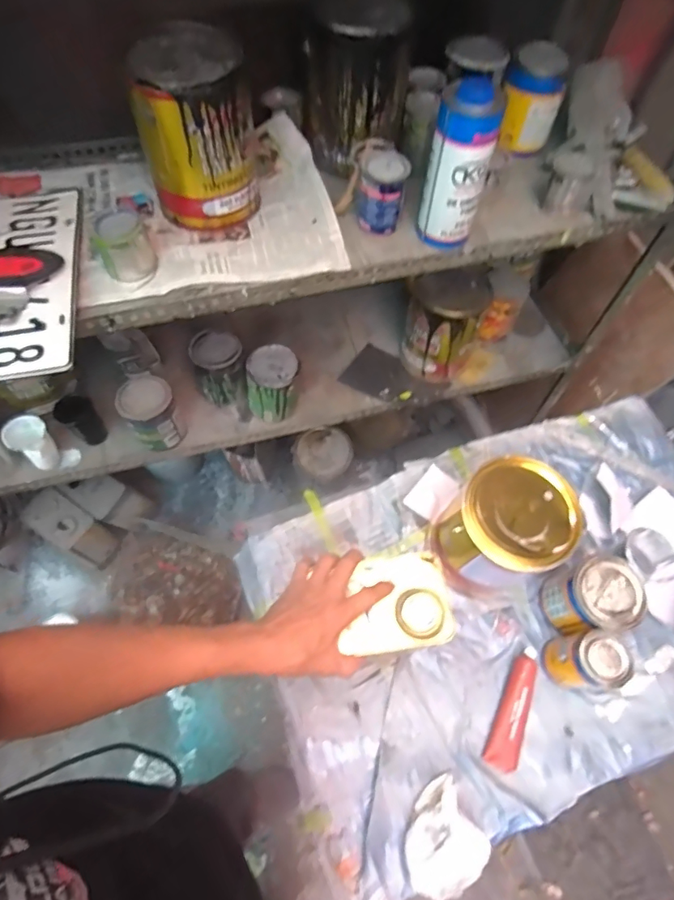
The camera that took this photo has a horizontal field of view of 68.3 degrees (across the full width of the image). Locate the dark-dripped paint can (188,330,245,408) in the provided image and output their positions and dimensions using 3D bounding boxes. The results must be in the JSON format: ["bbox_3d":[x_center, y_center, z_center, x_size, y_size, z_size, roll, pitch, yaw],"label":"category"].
[{"bbox_3d":[-0.254,-0.179,1.075,0.104,0.134,0.108,1,61,-3],"label":"dark-dripped paint can"}]

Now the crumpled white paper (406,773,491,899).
[{"bbox_3d":[0.136,0.516,0.660,0.109,0.047,0.107,-23,65,-15],"label":"crumpled white paper"}]

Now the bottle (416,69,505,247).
[{"bbox_3d":[0.174,-0.402,0.716,0.084,0.198,0.082,17,61,6],"label":"bottle"}]

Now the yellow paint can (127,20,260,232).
[{"bbox_3d":[-0.203,-0.459,0.731,0.152,0.200,0.145,-8,62,-8],"label":"yellow paint can"}]

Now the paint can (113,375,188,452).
[{"bbox_3d":[-0.373,-0.073,1.009,0.100,0.113,0.110,1,61,-3],"label":"paint can"}]

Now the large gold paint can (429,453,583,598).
[{"bbox_3d":[0.251,0.125,0.767,0.152,0.201,0.154,1,61,-3],"label":"large gold paint can"}]

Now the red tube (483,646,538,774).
[{"bbox_3d":[0.267,0.382,0.745,0.044,0.026,0.175,20,62,8],"label":"red tube"}]

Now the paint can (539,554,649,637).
[{"bbox_3d":[0.386,0.229,0.765,0.094,0.144,0.100,1,61,-3],"label":"paint can"}]

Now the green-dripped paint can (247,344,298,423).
[{"bbox_3d":[-0.134,-0.136,1.055,0.107,0.134,0.110,1,61,-3],"label":"green-dripped paint can"}]

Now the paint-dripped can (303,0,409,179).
[{"bbox_3d":[0.034,-0.596,0.807,0.167,0.193,0.202,5,61,-1],"label":"paint-dripped can"}]

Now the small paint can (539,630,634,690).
[{"bbox_3d":[0.357,0.309,0.726,0.064,0.142,0.069,1,61,-3],"label":"small paint can"}]

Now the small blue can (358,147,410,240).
[{"bbox_3d":[0.070,-0.398,0.775,0.072,0.095,0.075,1,61,-3],"label":"small blue can"}]

